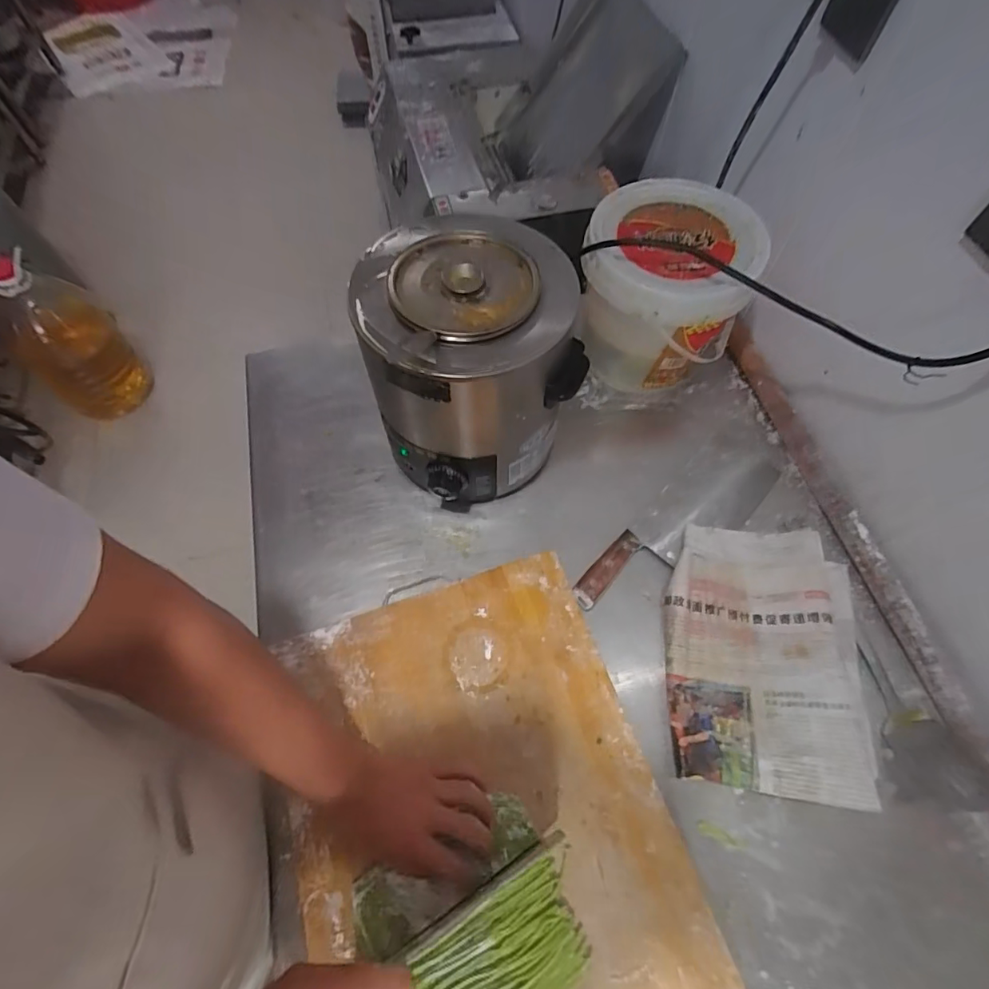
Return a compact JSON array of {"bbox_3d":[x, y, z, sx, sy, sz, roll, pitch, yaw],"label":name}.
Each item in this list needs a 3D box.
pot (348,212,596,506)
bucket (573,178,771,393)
[{"bbox_3d":[-0.034,-0.146,0.646,0.224,0.285,0.222,0,63,0],"label":"pot"},{"bbox_3d":[0.231,-0.275,0.749,0.212,0.239,0.204,0,63,0],"label":"bucket"}]

